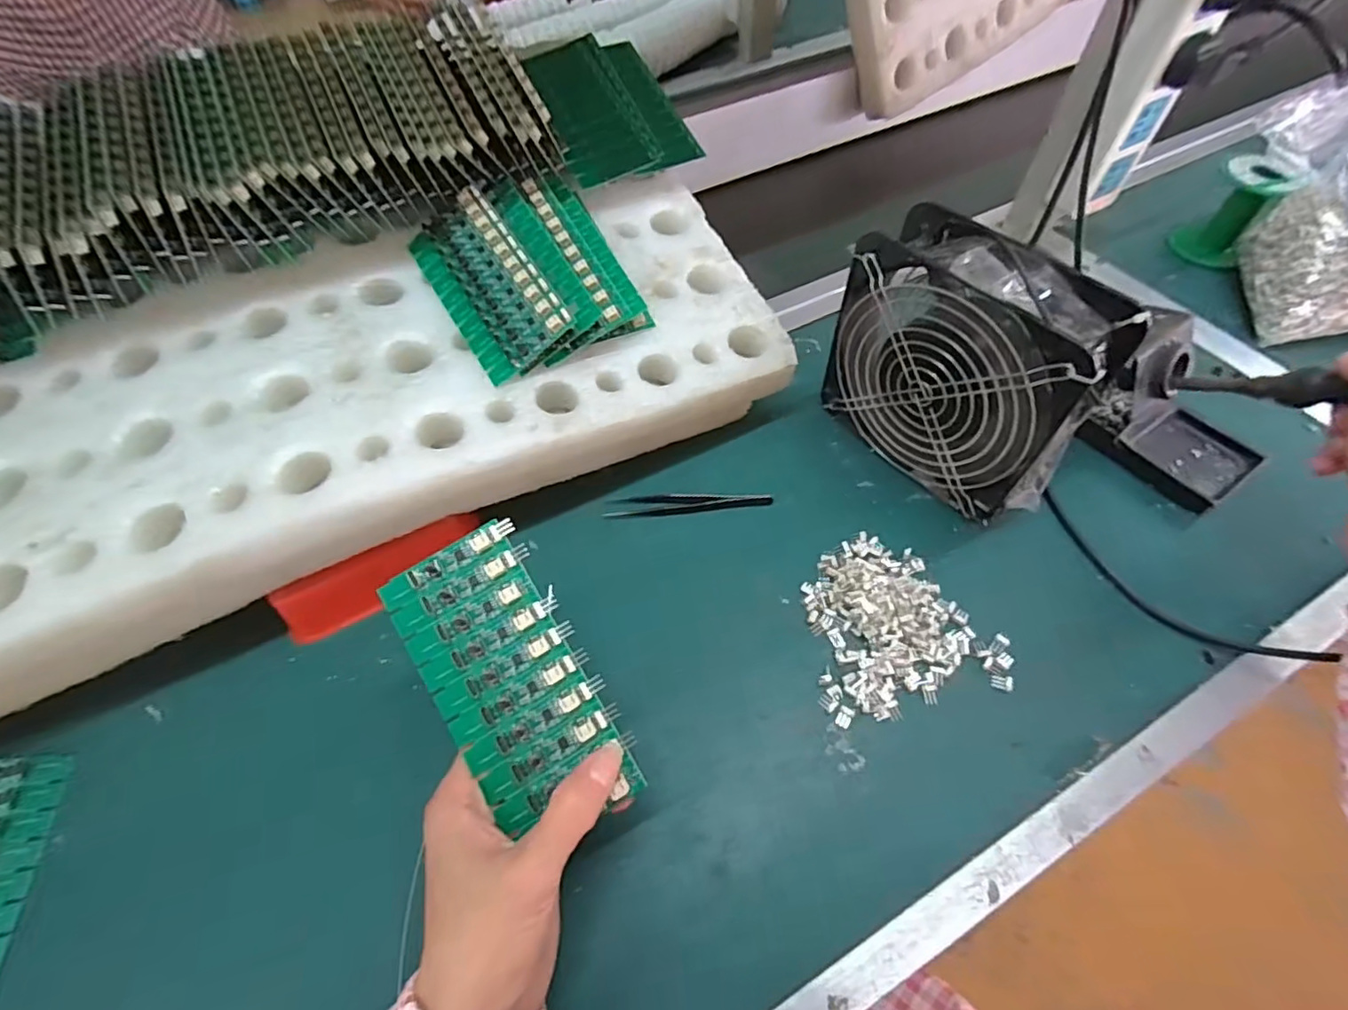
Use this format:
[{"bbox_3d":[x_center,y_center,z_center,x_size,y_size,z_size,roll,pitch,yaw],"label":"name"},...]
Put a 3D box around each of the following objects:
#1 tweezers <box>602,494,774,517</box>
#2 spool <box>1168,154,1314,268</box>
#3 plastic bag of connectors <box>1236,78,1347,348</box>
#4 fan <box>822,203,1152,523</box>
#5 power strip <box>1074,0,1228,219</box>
[{"bbox_3d":[0.011,-0.001,0.410,0.113,0.004,0.017,-2,57,1],"label":"tweezers"},{"bbox_3d":[0.488,-0.255,0.514,0.054,0.079,0.054,-1,57,2],"label":"spool"},{"bbox_3d":[0.536,-0.235,0.471,0.142,0.066,0.201,-5,82,17],"label":"plastic bag of connectors"},{"bbox_3d":[0.176,-0.083,0.367,0.055,0.152,0.154,-33,62,-18],"label":"fan"},{"bbox_3d":[0.356,-0.328,0.432,0.049,0.221,0.053,38,66,23],"label":"power strip"}]

